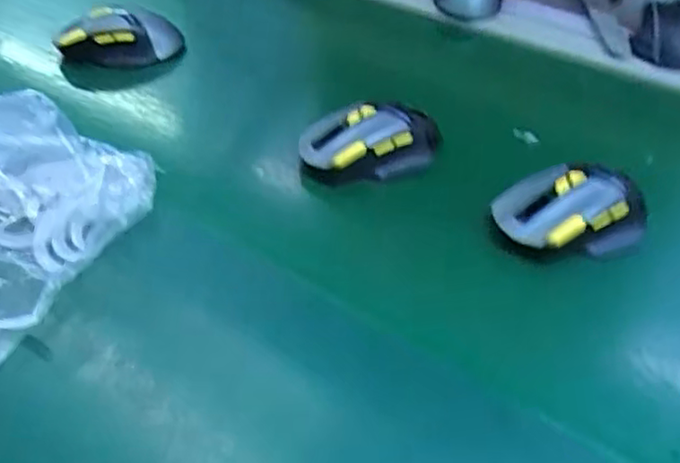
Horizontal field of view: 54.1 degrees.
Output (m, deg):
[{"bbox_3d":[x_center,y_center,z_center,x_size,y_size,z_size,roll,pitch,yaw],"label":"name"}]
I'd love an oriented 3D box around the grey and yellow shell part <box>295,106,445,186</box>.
[{"bbox_3d":[0.029,-0.068,0.520,0.116,0.046,0.056,-12,43,-11],"label":"grey and yellow shell part"}]

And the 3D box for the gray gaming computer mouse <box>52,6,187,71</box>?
[{"bbox_3d":[-0.219,-0.195,0.663,0.112,0.042,0.058,4,43,6],"label":"gray gaming computer mouse"}]

